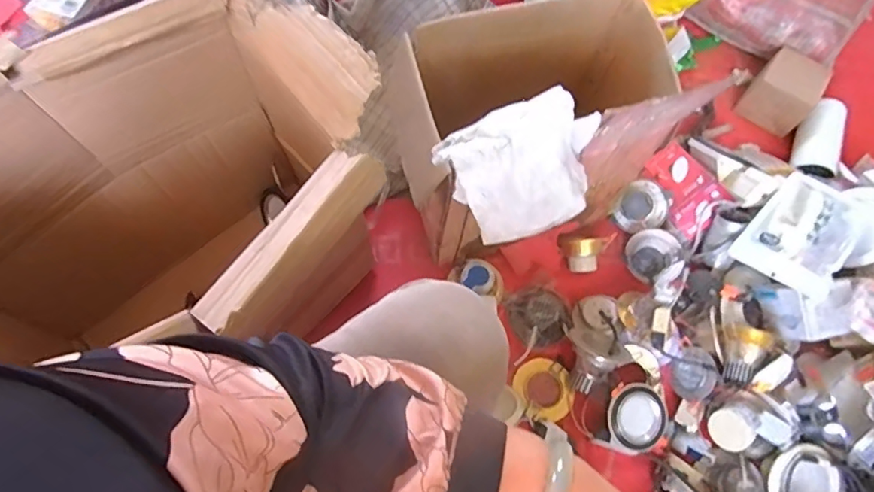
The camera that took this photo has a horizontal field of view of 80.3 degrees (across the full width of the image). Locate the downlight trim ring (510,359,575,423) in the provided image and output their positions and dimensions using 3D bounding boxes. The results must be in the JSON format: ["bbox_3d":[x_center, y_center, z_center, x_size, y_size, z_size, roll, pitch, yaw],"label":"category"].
[{"bbox_3d":[0.174,0.234,0.840,0.093,0.016,0.098,-11,67,-8],"label":"downlight trim ring"}]

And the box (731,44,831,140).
[{"bbox_3d":[0.711,-0.318,1.066,0.118,0.081,0.129,35,69,12],"label":"box"}]

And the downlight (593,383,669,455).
[{"bbox_3d":[0.306,0.265,0.800,0.101,0.032,0.112,13,89,-7],"label":"downlight"}]

